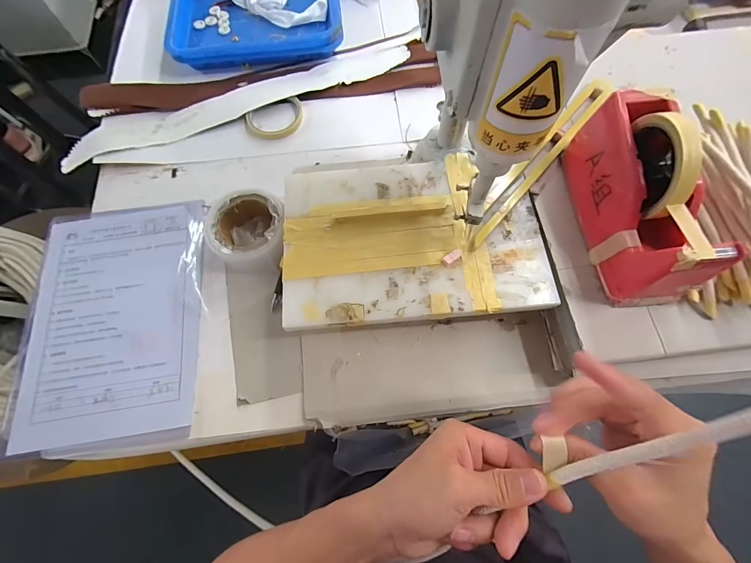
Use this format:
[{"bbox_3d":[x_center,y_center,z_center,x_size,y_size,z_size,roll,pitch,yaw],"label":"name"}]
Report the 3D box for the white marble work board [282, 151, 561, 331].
[{"bbox_3d":[0.041,-0.053,0.392,0.292,0.011,0.197,-5,71,-1],"label":"white marble work board"}]

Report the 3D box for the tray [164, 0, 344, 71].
[{"bbox_3d":[-0.204,-0.467,0.584,0.286,0.037,0.215,-6,72,-2],"label":"tray"}]

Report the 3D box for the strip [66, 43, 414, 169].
[{"bbox_3d":[-0.213,-0.287,0.530,0.542,0.016,0.070,-19,72,-6],"label":"strip"}]

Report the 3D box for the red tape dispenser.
[{"bbox_3d":[0.270,-0.089,0.335,0.073,0.113,0.202,-8,71,-2],"label":"red tape dispenser"}]

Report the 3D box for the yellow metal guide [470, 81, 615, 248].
[{"bbox_3d":[0.208,-0.156,0.420,0.028,0.016,0.318,39,76,13],"label":"yellow metal guide"}]

